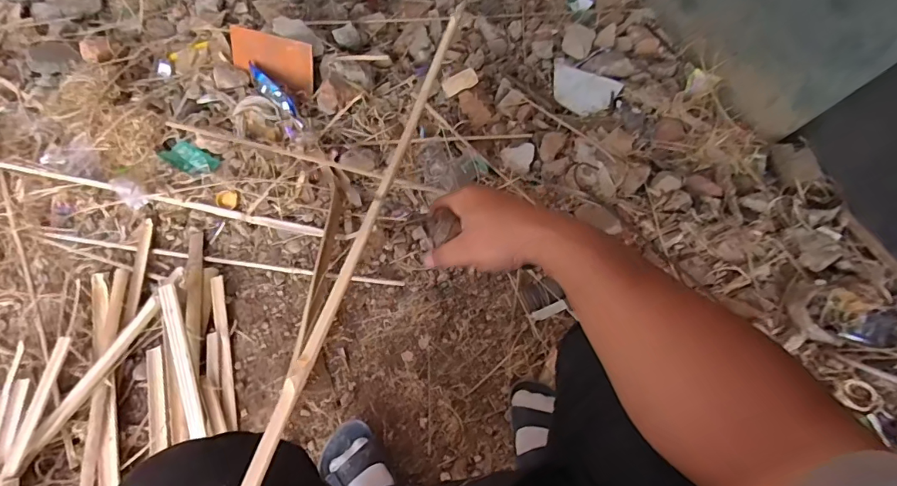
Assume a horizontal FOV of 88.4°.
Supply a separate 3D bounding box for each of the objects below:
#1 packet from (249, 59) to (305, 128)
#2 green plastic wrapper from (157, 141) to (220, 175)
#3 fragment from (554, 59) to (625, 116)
[{"bbox_3d":[-0.366,-0.321,0.976,0.200,0.046,0.038,40,69,20],"label":"packet"},{"bbox_3d":[-0.527,-0.172,0.939,0.113,0.012,0.053,25,67,9],"label":"green plastic wrapper"},{"bbox_3d":[0.310,-0.366,1.097,0.168,0.013,0.106,32,89,20],"label":"fragment"}]

